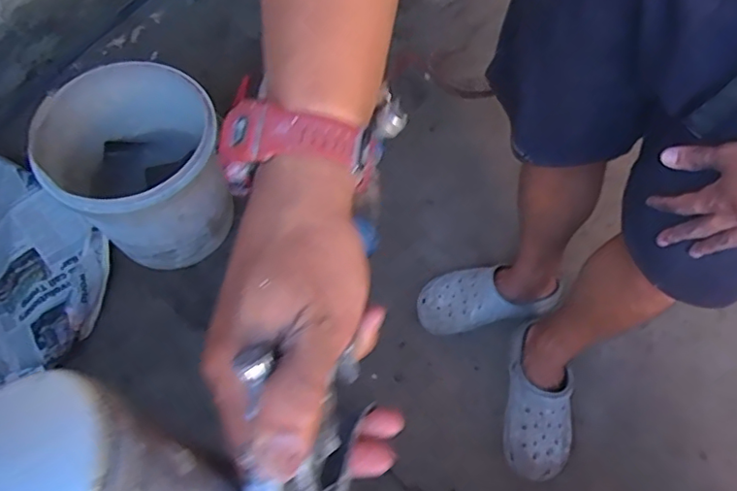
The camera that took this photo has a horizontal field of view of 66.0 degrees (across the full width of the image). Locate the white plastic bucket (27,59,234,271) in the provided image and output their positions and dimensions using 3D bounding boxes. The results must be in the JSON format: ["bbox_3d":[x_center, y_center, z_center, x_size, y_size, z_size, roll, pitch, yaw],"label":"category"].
[{"bbox_3d":[-0.406,-0.139,1.045,0.278,0.285,0.276,0,66,0],"label":"white plastic bucket"}]

